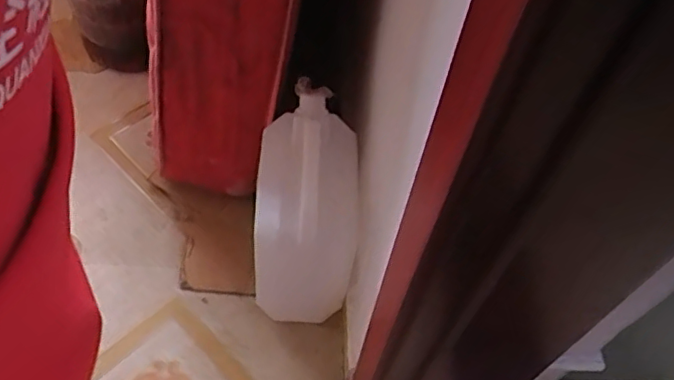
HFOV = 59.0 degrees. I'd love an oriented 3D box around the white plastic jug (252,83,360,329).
[{"bbox_3d":[-0.054,0.037,1.000,0.179,0.432,0.169,0,24,-4],"label":"white plastic jug"}]

